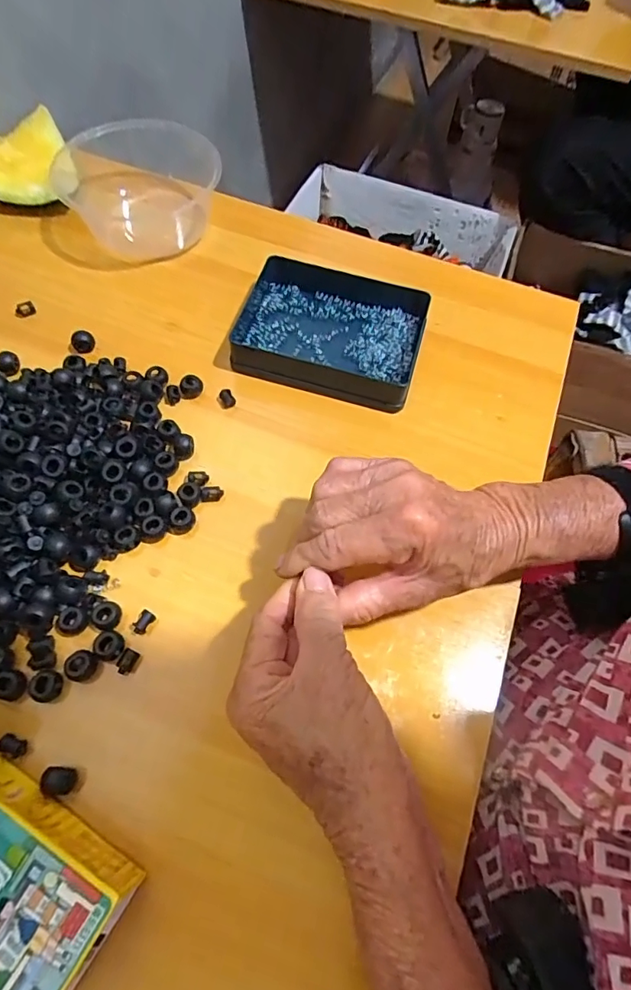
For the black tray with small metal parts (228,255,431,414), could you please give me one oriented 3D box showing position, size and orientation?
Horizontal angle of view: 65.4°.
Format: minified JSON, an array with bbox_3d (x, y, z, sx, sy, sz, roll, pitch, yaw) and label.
[{"bbox_3d":[0.010,-0.137,0.411,0.152,0.032,0.108,17,64,5],"label":"black tray with small metal parts"}]

